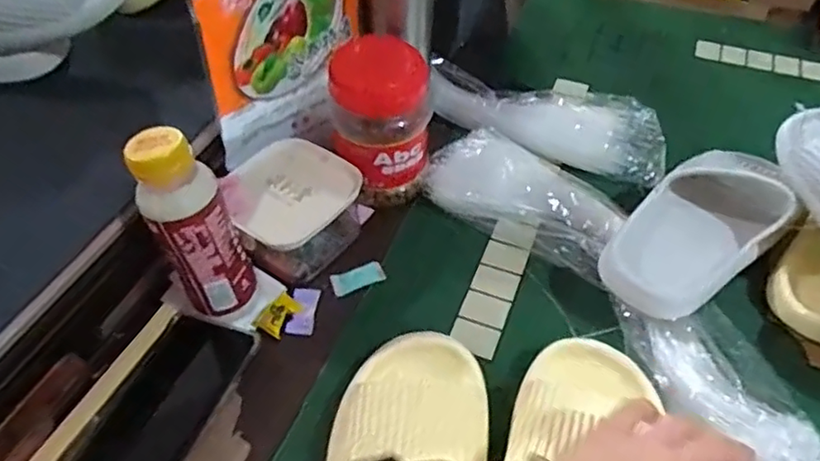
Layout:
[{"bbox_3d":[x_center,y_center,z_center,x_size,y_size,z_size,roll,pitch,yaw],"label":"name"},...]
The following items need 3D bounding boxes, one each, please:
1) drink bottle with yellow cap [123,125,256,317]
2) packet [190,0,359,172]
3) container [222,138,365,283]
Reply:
[{"bbox_3d":[-0.161,-0.001,0.472,0.057,0.165,0.047,-20,52,-18],"label":"drink bottle with yellow cap"},{"bbox_3d":[-0.102,-0.152,0.550,0.025,0.189,0.172,36,57,26],"label":"packet"},{"bbox_3d":[-0.111,-0.018,0.570,0.110,0.068,0.111,33,56,24],"label":"container"}]

